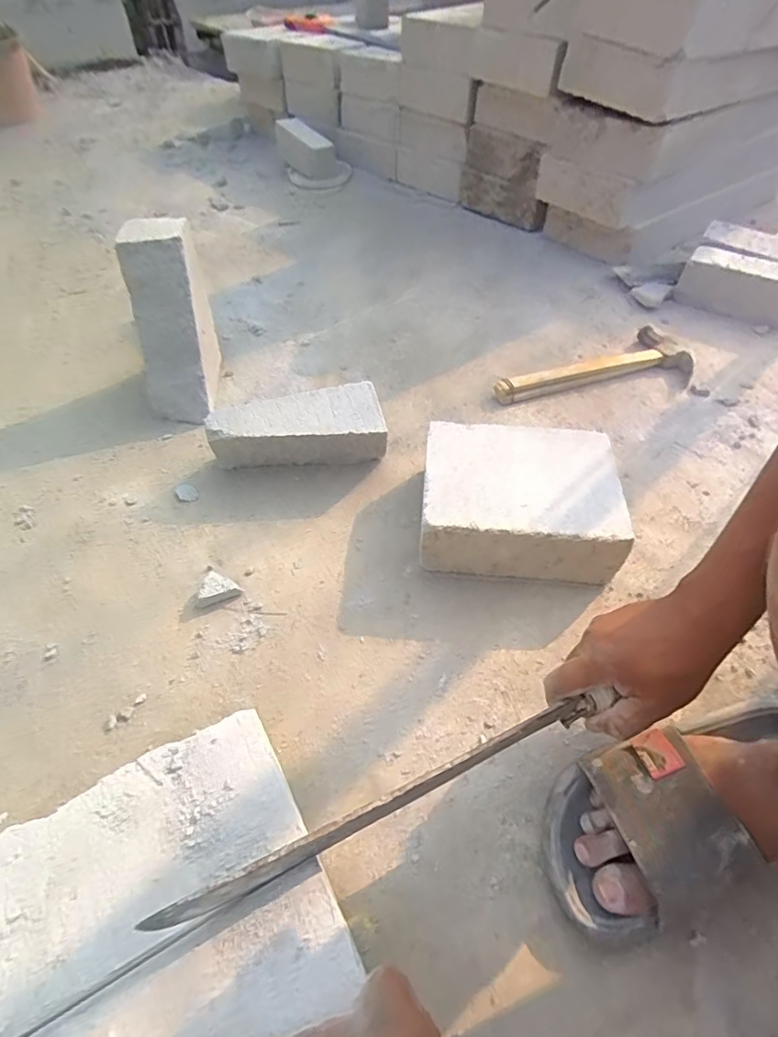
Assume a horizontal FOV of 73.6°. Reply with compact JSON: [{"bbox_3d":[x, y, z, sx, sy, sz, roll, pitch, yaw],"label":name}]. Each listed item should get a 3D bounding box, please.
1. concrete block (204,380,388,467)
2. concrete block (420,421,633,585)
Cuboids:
[{"bbox_3d":[-0.106,-0.099,0.622,0.200,0.090,0.065,-3,50,-3],"label":"concrete block"},{"bbox_3d":[0.135,-0.023,0.564,0.192,0.079,0.167,4,50,3],"label":"concrete block"}]

